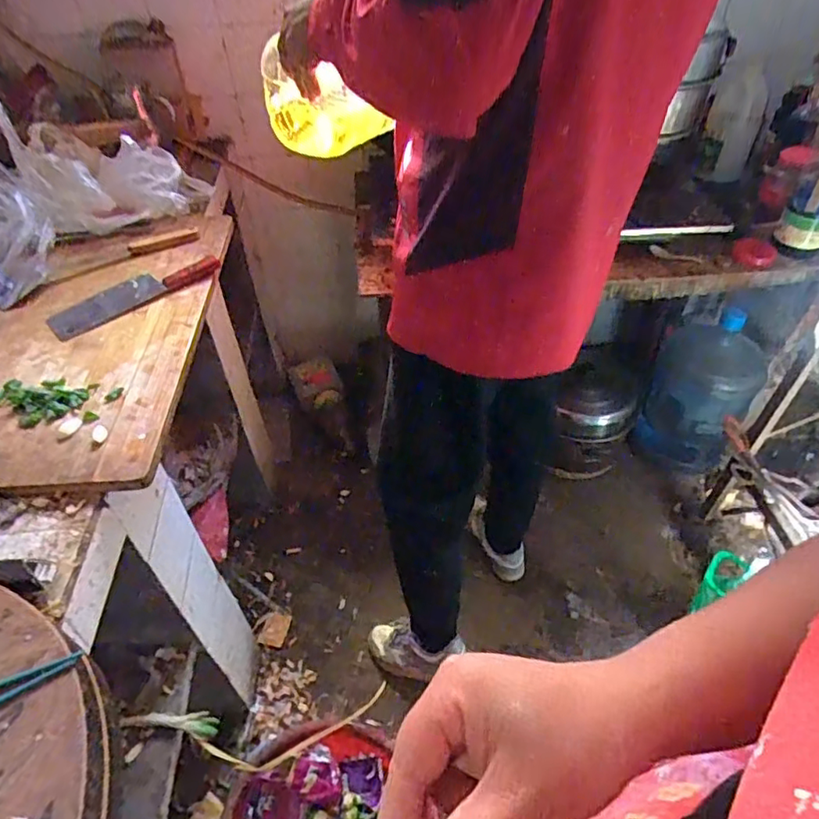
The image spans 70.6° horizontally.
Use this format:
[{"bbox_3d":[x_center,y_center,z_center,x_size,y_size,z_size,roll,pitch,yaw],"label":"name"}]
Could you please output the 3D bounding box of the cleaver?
[{"bbox_3d":[-0.449,-0.194,0.944,0.268,0.021,0.081,-36,54,-28],"label":"cleaver"}]

